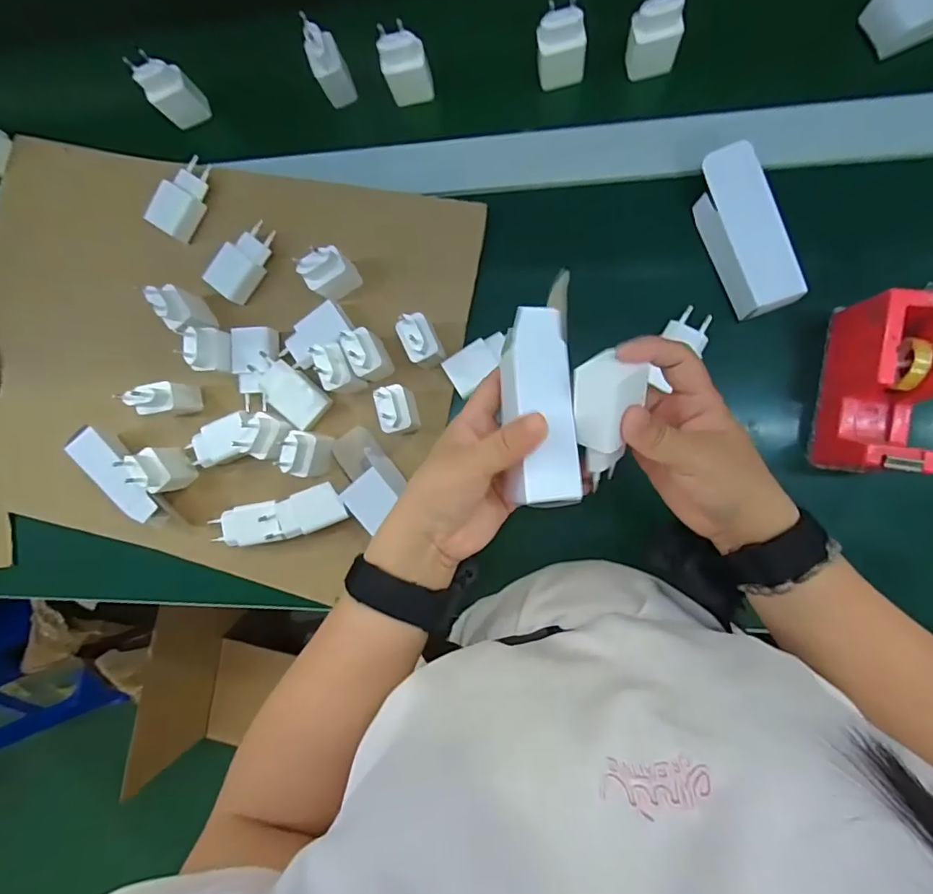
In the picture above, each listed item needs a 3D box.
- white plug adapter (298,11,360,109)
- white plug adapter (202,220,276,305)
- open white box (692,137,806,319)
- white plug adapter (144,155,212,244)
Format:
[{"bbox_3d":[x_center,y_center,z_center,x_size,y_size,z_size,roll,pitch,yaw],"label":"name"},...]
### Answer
[{"bbox_3d":[-0.132,-0.365,0.487,0.030,0.074,0.035,-24,85,7],"label":"white plug adapter"},{"bbox_3d":[-0.216,-0.182,0.502,0.037,0.032,0.077,36,94,7],"label":"white plug adapter"},{"bbox_3d":[0.233,-0.178,0.427,0.048,0.035,0.134,-23,86,7],"label":"open white box"},{"bbox_3d":[-0.282,-0.250,0.514,0.038,0.028,0.079,34,94,8],"label":"white plug adapter"}]

